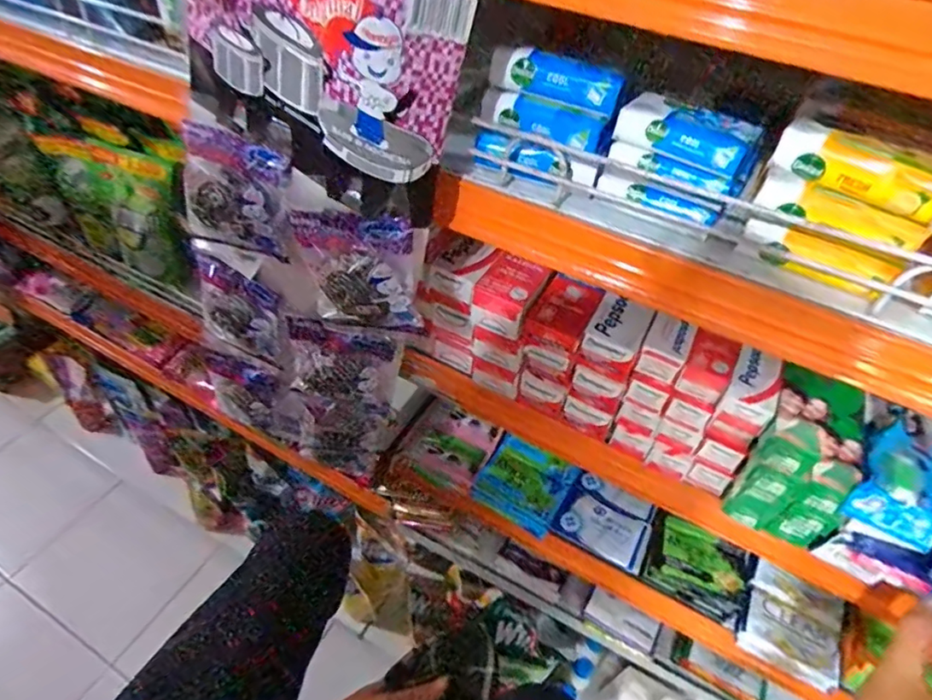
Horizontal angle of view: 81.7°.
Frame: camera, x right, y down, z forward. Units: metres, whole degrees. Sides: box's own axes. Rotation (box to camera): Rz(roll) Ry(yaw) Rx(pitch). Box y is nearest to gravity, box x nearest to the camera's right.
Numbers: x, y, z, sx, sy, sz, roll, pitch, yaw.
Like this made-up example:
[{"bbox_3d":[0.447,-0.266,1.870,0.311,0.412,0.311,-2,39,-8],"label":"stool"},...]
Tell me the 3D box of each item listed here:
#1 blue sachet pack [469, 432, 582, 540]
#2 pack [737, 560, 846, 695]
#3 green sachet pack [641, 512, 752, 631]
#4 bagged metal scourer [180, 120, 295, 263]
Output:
[{"bbox_3d":[0.070,0.158,0.644,0.101,0.033,0.092,26,50,18],"label":"blue sachet pack"},{"bbox_3d":[0.337,0.278,0.554,0.087,0.029,0.100,26,50,17],"label":"pack"},{"bbox_3d":[0.252,0.234,0.581,0.099,0.038,0.079,26,50,18],"label":"green sachet pack"},{"bbox_3d":[-0.174,-0.116,0.415,0.102,0.080,0.035,19,48,12],"label":"bagged metal scourer"}]

